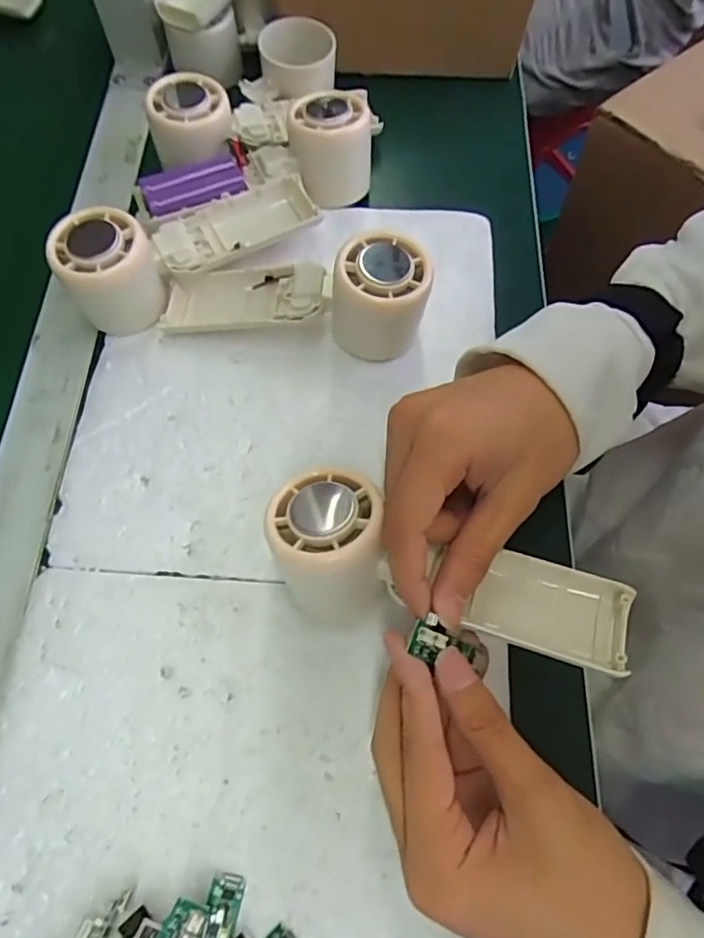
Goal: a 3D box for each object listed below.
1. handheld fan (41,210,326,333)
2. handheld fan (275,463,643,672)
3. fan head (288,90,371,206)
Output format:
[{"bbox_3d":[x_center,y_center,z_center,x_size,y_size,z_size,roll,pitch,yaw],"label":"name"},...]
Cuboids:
[{"bbox_3d":[-0.094,-0.114,0.355,0.159,0.051,0.058,7,68,1],"label":"handheld fan"},{"bbox_3d":[0.042,0.050,0.281,0.166,0.061,0.060,15,68,5],"label":"handheld fan"},{"bbox_3d":[-0.015,-0.228,0.410,0.056,0.056,0.056,-1,68,-1],"label":"fan head"}]

